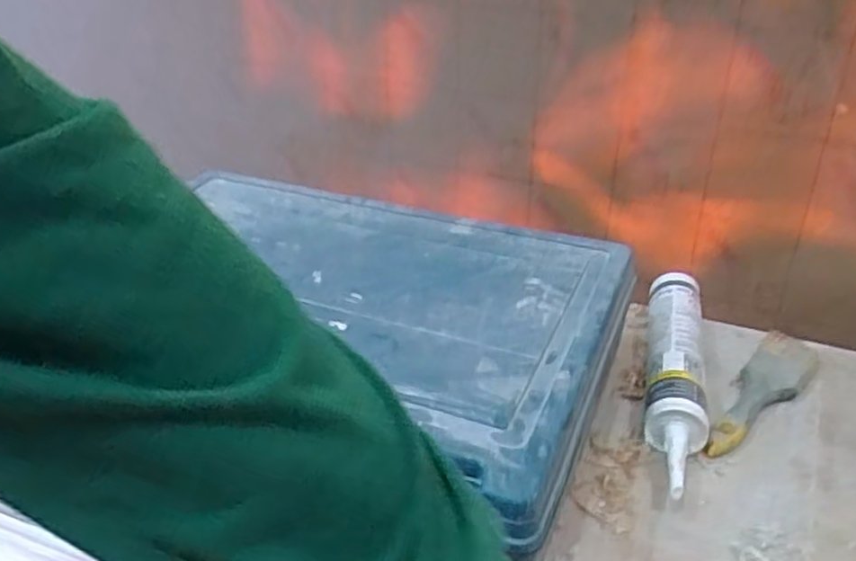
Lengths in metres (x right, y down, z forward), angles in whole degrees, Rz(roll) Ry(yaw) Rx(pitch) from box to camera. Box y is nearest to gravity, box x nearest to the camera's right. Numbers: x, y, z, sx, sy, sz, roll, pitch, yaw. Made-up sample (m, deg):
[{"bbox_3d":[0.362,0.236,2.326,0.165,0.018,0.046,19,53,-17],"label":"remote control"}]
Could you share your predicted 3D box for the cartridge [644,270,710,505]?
[{"bbox_3d":[0.216,0.081,0.628,0.046,0.050,0.264,8,33,12],"label":"cartridge"}]

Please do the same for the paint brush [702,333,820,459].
[{"bbox_3d":[0.294,0.100,0.636,0.051,0.010,0.194,25,40,34],"label":"paint brush"}]

